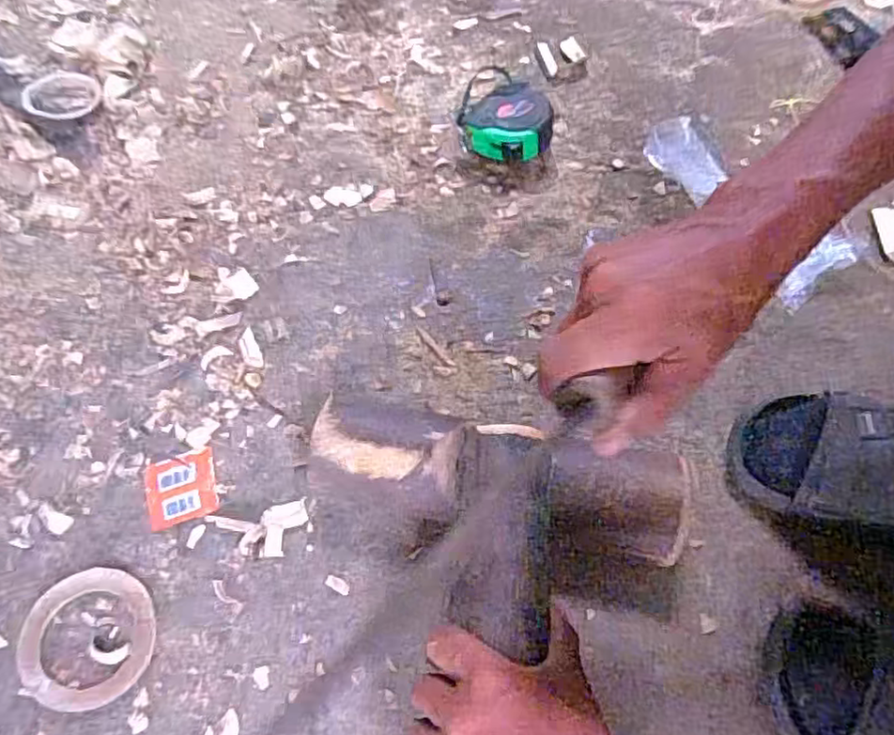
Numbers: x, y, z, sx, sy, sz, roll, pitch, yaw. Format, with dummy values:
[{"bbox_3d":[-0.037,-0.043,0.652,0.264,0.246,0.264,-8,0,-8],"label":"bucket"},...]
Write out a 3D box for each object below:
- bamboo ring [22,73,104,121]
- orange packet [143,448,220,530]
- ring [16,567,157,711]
[{"bbox_3d":[-0.417,-0.296,0.694,0.076,0.015,0.080,-33,69,-14],"label":"bamboo ring"},{"bbox_3d":[-0.215,0.096,0.521,0.054,0.004,0.057,-17,66,-8],"label":"orange packet"},{"bbox_3d":[-0.259,0.193,0.464,0.094,0.004,0.093,-8,65,-4],"label":"ring"}]

